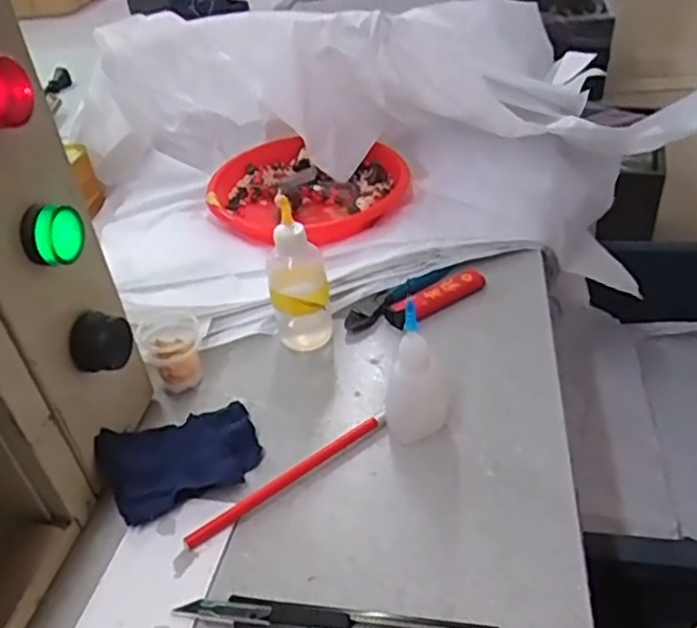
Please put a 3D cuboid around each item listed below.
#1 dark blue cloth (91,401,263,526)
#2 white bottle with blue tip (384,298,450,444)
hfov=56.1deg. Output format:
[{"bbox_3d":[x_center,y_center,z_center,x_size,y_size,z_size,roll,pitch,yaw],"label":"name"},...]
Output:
[{"bbox_3d":[-0.094,0.078,0.370,0.085,0.014,0.062,-17,42,-23],"label":"dark blue cloth"},{"bbox_3d":[0.042,0.030,0.368,0.034,0.087,0.039,5,39,14],"label":"white bottle with blue tip"}]

